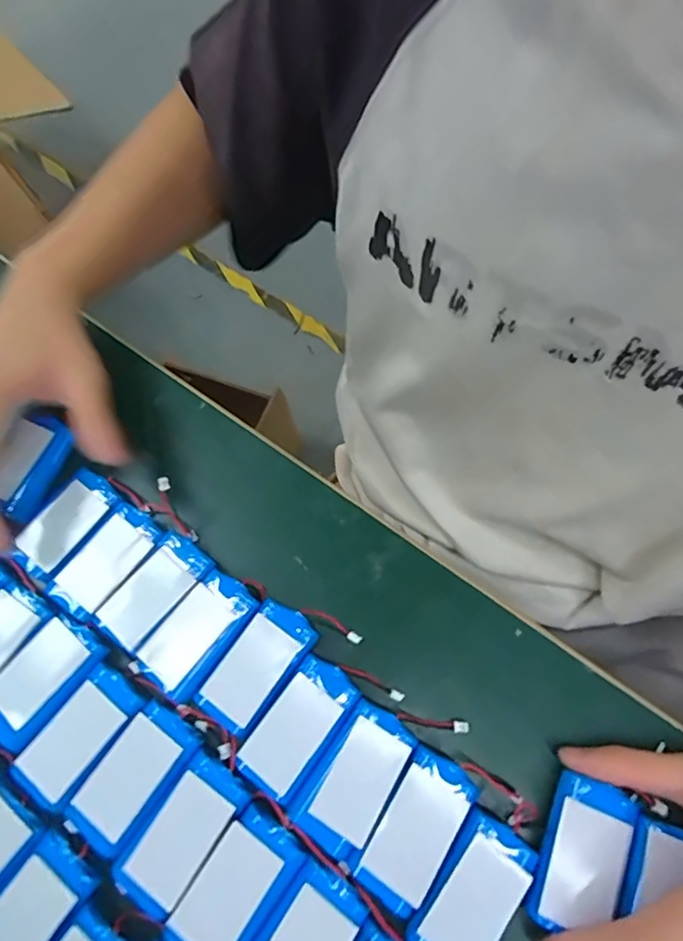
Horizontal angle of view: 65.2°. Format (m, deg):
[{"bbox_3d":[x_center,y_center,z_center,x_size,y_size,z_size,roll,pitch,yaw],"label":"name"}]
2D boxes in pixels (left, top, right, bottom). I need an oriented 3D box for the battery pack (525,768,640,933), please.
[{"bbox_3d":[0.115,0.183,0.253,0.037,0.014,0.065,26,70,12],"label":"battery pack"}]

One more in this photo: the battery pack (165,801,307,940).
[{"bbox_3d":[-0.050,0.198,0.252,0.037,0.006,0.064,35,77,14],"label":"battery pack"}]

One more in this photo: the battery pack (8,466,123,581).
[{"bbox_3d":[-0.167,0.032,0.323,0.039,0.008,0.067,30,75,13],"label":"battery pack"}]

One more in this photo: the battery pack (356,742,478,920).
[{"bbox_3d":[0.036,0.175,0.261,0.035,0.011,0.067,30,75,13],"label":"battery pack"}]

